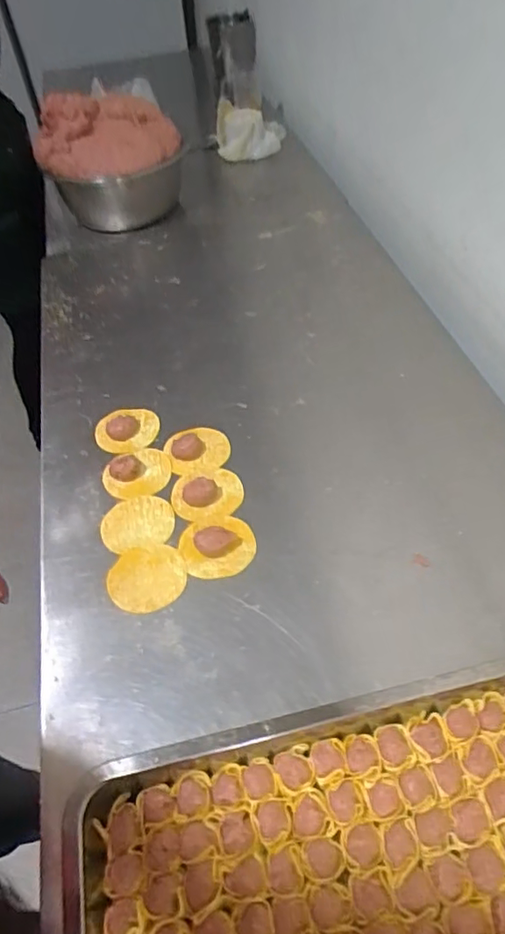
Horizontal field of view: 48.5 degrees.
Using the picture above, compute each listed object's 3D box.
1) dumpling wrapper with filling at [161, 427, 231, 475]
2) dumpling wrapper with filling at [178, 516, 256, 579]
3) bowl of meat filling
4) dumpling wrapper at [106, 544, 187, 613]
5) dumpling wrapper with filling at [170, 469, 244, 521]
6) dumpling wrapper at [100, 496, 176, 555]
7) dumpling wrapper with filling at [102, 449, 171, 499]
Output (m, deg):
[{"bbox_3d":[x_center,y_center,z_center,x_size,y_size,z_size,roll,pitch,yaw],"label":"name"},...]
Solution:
[{"bbox_3d":[-0.070,-0.025,0.709,0.078,0.016,0.070,-8,50,-1],"label":"dumpling wrapper with filling"},{"bbox_3d":[-0.041,0.080,0.618,0.080,0.024,0.080,-3,50,3],"label":"dumpling wrapper with filling"},{"bbox_3d":[-0.265,-0.569,1.056,0.249,0.196,0.266,-18,51,-10],"label":"bowl of meat filling"},{"bbox_3d":[-0.115,0.121,0.610,0.083,0.004,0.076,-3,50,3],"label":"dumpling wrapper"},{"bbox_3d":[-0.056,0.027,0.663,0.083,0.022,0.065,-5,50,2],"label":"dumpling wrapper with filling"},{"bbox_3d":[-0.134,0.064,0.653,0.082,0.008,0.071,-15,51,-7],"label":"dumpling wrapper"},{"bbox_3d":[-0.144,0.004,0.693,0.084,0.032,0.064,-22,52,-13],"label":"dumpling wrapper with filling"}]

